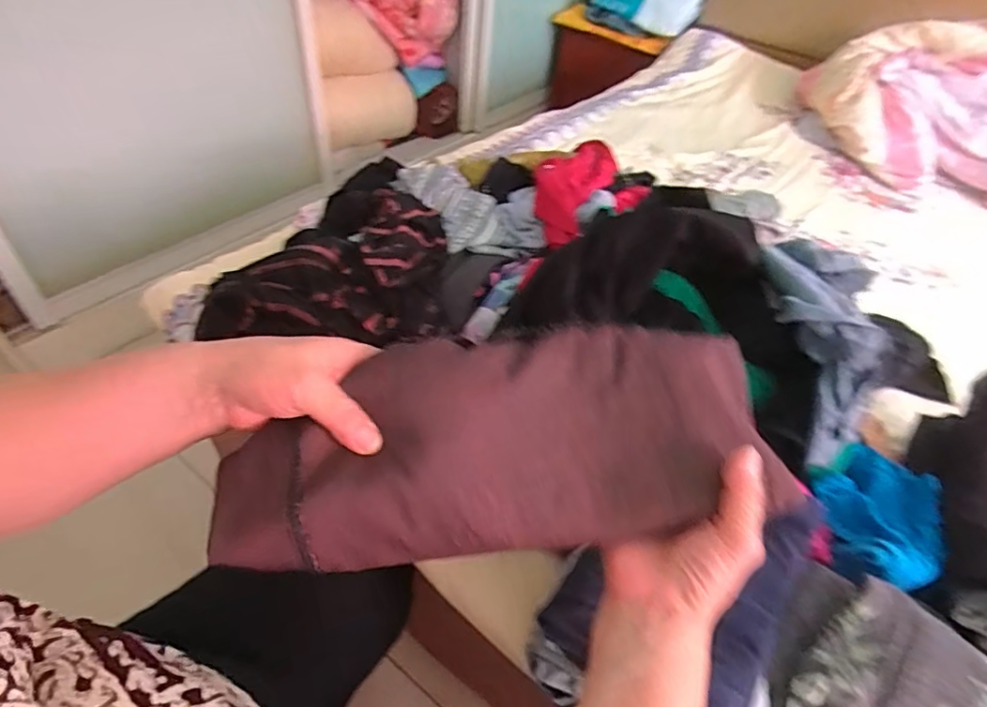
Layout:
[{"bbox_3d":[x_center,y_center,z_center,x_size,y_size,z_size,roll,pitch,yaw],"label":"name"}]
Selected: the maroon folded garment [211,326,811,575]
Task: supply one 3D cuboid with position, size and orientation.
[{"bbox_3d":[0.011,0.055,0.357,0.356,0.030,0.142,-2,75,-7],"label":"maroon folded garment"}]

